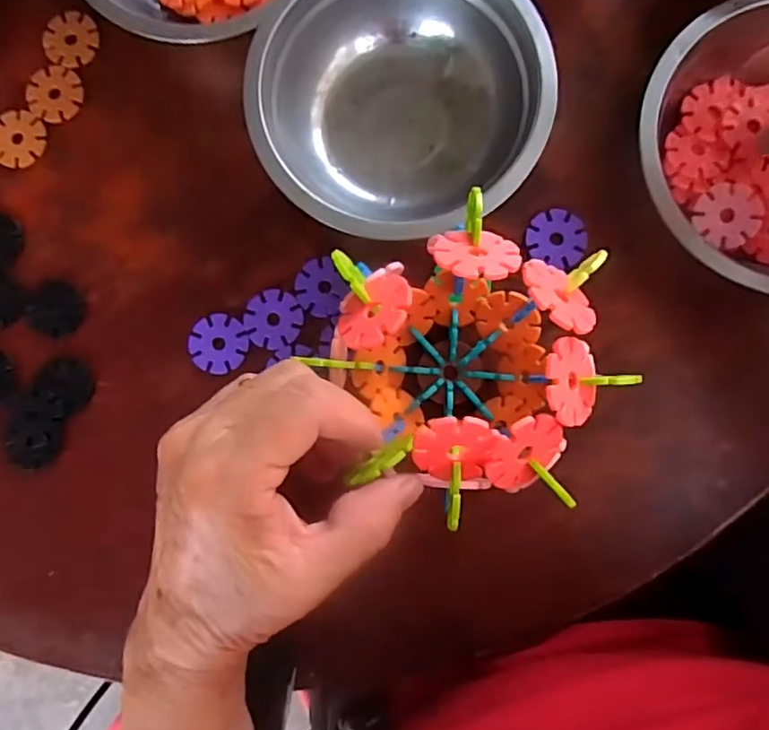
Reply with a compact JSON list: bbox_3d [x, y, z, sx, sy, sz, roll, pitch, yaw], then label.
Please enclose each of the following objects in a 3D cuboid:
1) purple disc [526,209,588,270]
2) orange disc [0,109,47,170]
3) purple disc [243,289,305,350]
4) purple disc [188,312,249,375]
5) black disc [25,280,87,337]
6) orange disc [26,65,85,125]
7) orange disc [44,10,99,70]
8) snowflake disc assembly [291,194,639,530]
[{"bbox_3d":[0.092,-0.068,0.320,0.030,0.004,0.029,0,88,2],"label":"purple disc"},{"bbox_3d":[-0.207,-0.127,0.335,0.029,0.004,0.033,1,88,2],"label":"orange disc"},{"bbox_3d":[-0.060,-0.025,0.321,0.030,0.004,0.031,0,88,2],"label":"purple disc"},{"bbox_3d":[-0.089,-0.011,0.321,0.031,0.004,0.032,0,88,2],"label":"purple disc"},{"bbox_3d":[-0.178,-0.031,0.324,0.029,0.004,0.029,0,88,2],"label":"black disc"},{"bbox_3d":[-0.186,-0.153,0.338,0.030,0.004,0.031,0,88,2],"label":"orange disc"},{"bbox_3d":[-0.178,-0.185,0.340,0.030,0.004,0.031,0,88,2],"label":"orange disc"},{"bbox_3d":[0.031,-0.001,0.256,0.093,0.092,0.094,16,89,3],"label":"snowflake disc assembly"}]

